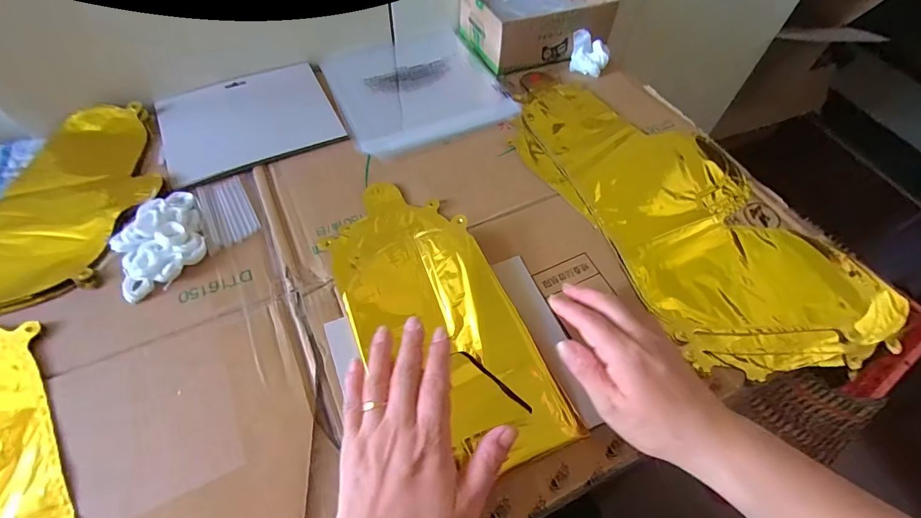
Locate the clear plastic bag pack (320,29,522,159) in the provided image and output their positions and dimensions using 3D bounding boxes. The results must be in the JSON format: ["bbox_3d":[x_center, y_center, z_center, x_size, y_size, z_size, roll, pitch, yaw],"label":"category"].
[{"bbox_3d":[-0.058,-0.230,0.558,0.209,0.013,0.211,-22,60,-15],"label":"clear plastic bag pack"}]

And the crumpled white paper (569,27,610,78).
[{"bbox_3d":[0.178,-0.283,0.576,0.053,0.035,0.041,10,57,5],"label":"crumpled white paper"}]

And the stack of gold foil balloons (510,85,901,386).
[{"bbox_3d":[0.226,-0.062,0.459,0.212,0.021,0.421,-25,61,-17],"label":"stack of gold foil balloons"}]

